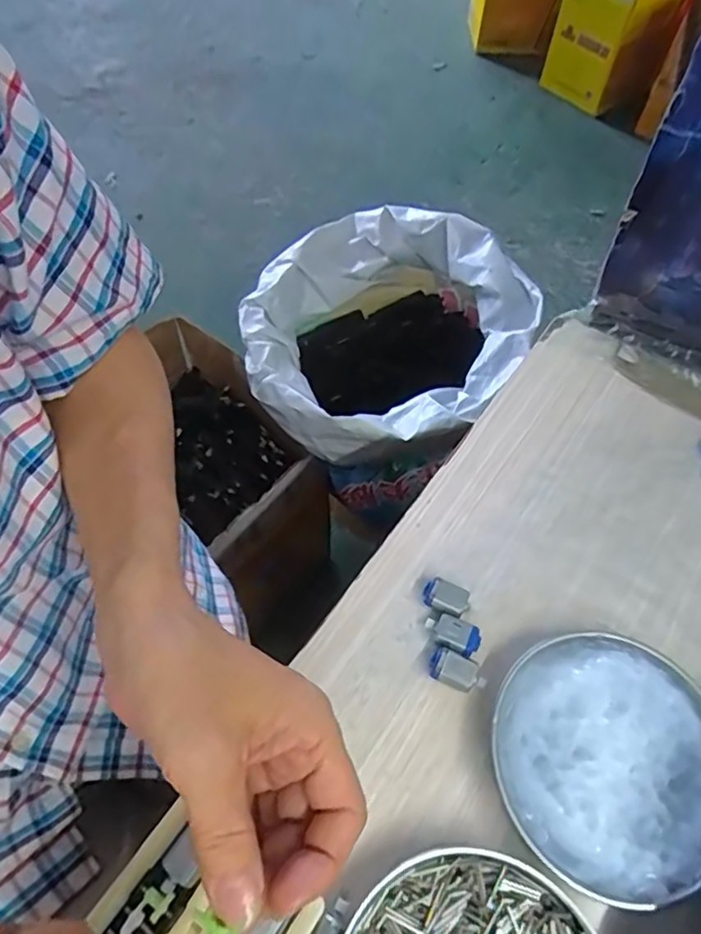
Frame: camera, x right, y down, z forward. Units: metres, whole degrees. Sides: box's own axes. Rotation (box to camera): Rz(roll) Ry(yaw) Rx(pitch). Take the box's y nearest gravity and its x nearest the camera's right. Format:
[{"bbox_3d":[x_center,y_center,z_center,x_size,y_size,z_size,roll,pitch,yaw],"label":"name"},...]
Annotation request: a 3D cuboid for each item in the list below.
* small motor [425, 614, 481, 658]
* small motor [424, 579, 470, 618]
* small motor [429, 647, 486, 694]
[{"bbox_3d":[0.063,0.103,0.372,0.034,0.012,0.020,31,62,19],"label":"small motor"},{"bbox_3d":[0.061,0.084,0.383,0.029,0.014,0.019,18,59,12],"label":"small motor"},{"bbox_3d":[0.064,0.123,0.360,0.033,0.013,0.017,22,60,14],"label":"small motor"}]

